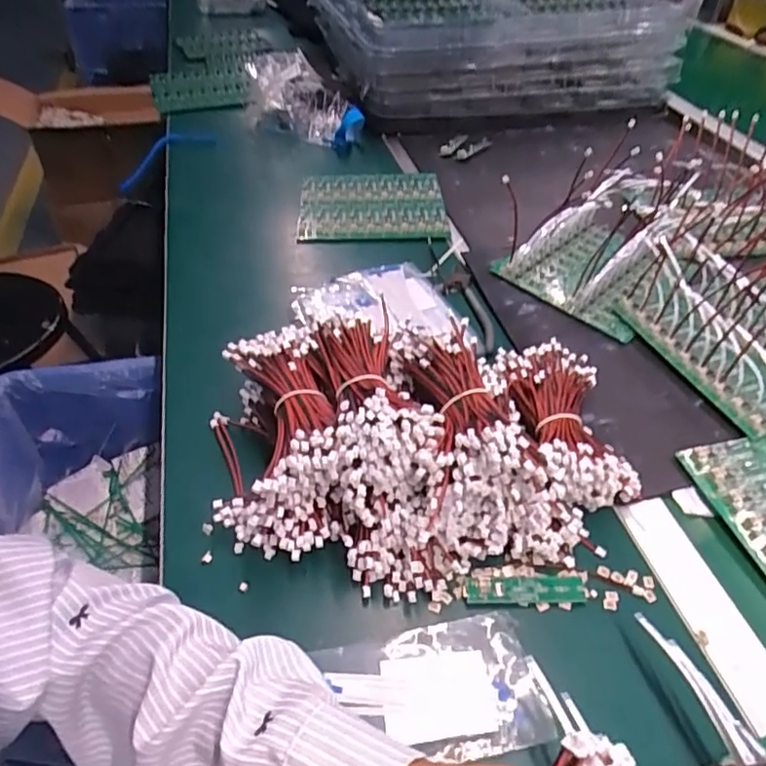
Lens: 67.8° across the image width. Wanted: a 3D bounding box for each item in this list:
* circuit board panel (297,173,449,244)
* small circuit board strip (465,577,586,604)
[{"bbox_3d":[-0.016,-0.248,0.796,0.198,0.011,0.161,-3,55,-1],"label":"circuit board panel"},{"bbox_3d":[0.102,0.148,0.409,0.084,0.006,0.018,1,46,-3],"label":"small circuit board strip"}]

